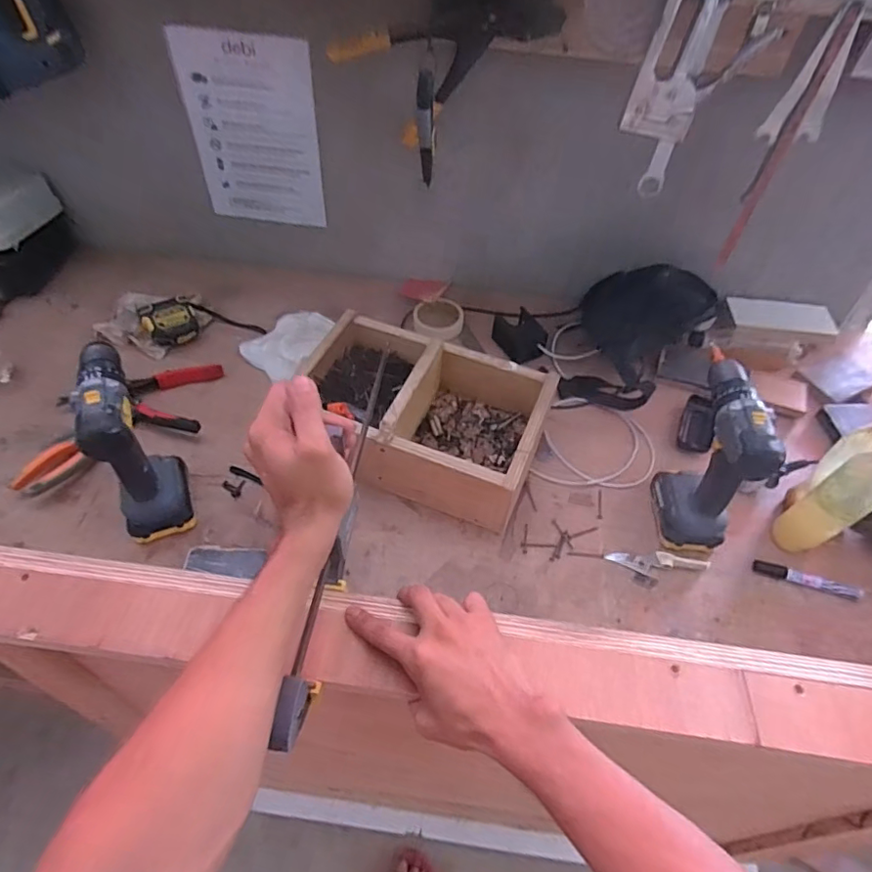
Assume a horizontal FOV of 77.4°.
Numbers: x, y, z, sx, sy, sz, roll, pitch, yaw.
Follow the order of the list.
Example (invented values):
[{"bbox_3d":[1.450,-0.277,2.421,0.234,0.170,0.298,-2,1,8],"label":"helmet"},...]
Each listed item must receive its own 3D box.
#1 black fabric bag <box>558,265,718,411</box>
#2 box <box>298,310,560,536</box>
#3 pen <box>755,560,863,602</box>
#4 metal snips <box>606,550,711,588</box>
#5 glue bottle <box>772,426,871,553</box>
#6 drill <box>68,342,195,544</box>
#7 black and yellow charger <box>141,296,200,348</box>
[{"bbox_3d":[0.332,-0.176,0.912,0.215,0.134,0.307,28,56,17],"label":"black fabric bag"},{"bbox_3d":[-0.020,-0.036,0.792,0.344,0.117,0.236,19,54,10],"label":"box"},{"bbox_3d":[0.489,0.190,0.717,0.131,0.021,0.016,19,54,10],"label":"pen"},{"bbox_3d":[0.296,0.174,0.720,0.126,0.012,0.046,0,53,-3],"label":"metal snips"},{"bbox_3d":[0.520,0.063,0.694,0.066,0.224,0.087,37,59,22],"label":"glue bottle"},{"bbox_3d":[-0.373,0.006,0.671,0.071,0.206,0.165,-14,55,-14],"label":"drill"},{"bbox_3d":[-0.451,-0.201,0.934,0.097,0.050,0.064,-27,59,-22],"label":"black and yellow charger"}]

